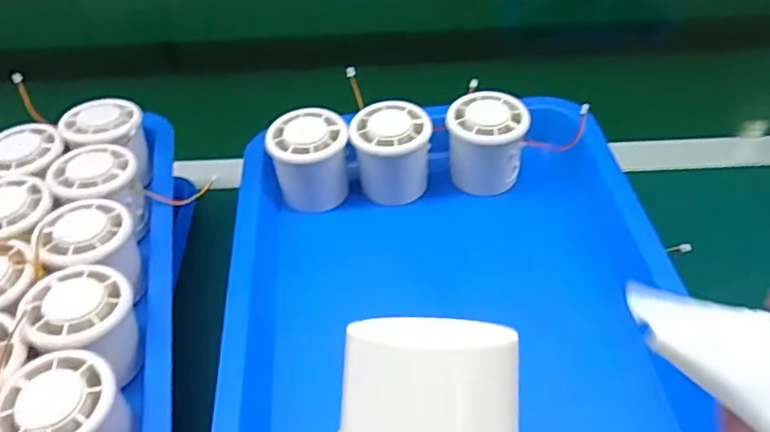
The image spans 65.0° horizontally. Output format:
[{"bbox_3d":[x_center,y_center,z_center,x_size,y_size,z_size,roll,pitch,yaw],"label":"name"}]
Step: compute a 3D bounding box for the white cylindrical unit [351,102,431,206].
[{"bbox_3d":[0.005,-0.044,0.440,0.054,0.053,0.058,-1,45,1],"label":"white cylindrical unit"}]

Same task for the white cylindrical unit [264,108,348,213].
[{"bbox_3d":[-0.054,-0.040,0.440,0.053,0.053,0.055,-1,45,1],"label":"white cylindrical unit"}]

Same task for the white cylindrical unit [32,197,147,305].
[{"bbox_3d":[-0.182,0.020,0.382,0.055,0.042,0.055,-1,45,1],"label":"white cylindrical unit"}]

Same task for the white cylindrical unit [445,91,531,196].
[{"bbox_3d":[0.073,-0.052,0.441,0.054,0.053,0.054,3,45,6],"label":"white cylindrical unit"}]

